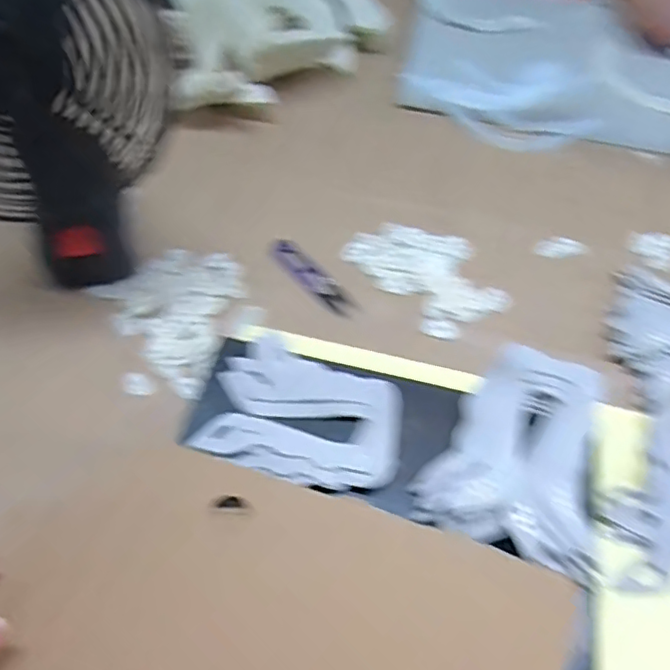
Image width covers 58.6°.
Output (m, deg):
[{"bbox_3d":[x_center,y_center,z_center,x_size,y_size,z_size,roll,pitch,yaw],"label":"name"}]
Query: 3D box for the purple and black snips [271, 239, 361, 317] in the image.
[{"bbox_3d":[-0.020,-0.053,0.550,0.028,0.007,0.100,-37,65,-22],"label":"purple and black snips"}]

